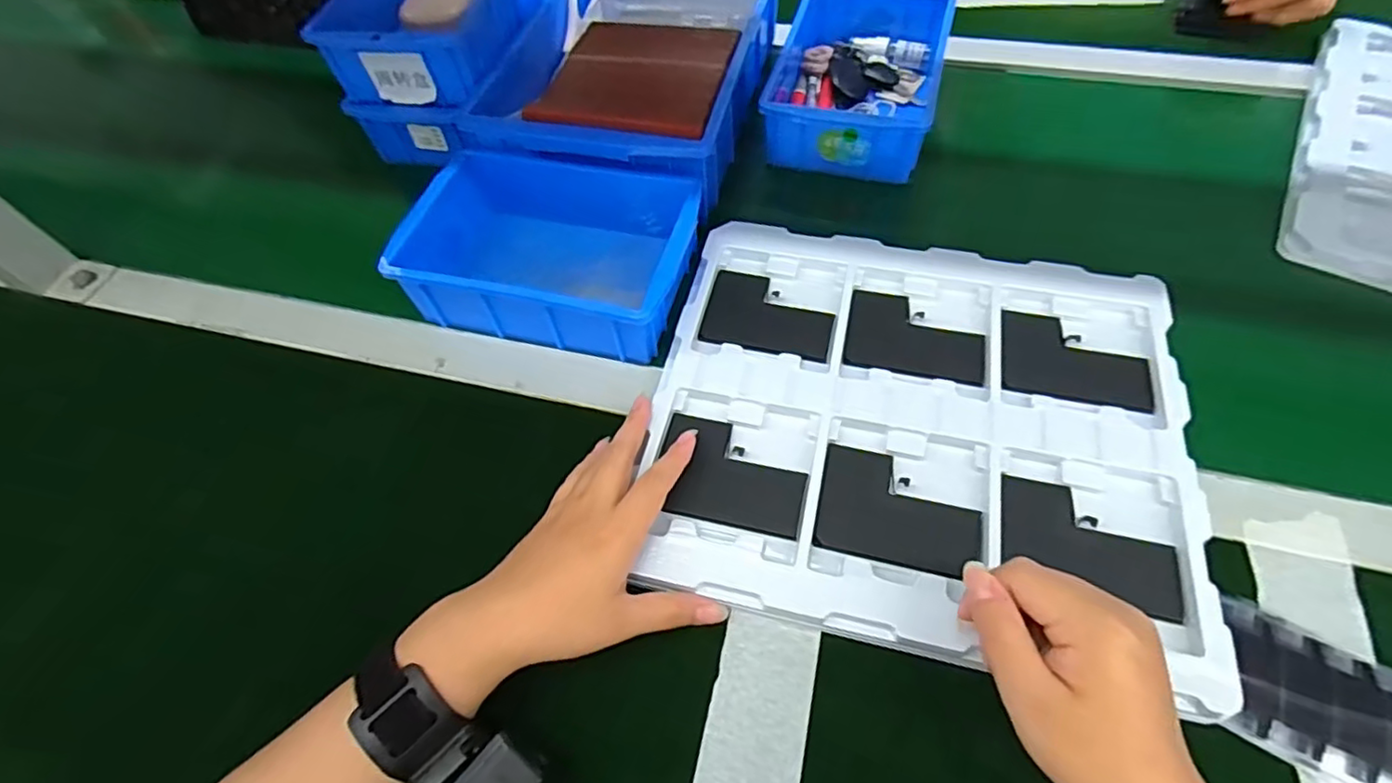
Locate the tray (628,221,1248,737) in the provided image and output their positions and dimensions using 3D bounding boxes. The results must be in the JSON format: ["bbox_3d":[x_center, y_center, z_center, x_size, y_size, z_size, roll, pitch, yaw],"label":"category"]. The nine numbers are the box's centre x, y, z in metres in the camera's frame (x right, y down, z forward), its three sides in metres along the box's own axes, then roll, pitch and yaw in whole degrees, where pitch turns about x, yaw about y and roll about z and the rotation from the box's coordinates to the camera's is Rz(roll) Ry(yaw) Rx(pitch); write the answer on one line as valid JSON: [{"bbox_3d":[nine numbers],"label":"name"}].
[{"bbox_3d":[0.137,0.014,0.403,0.315,0.017,0.281,10,60,10],"label":"tray"}]

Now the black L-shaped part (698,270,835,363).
[{"bbox_3d":[0.053,-0.054,0.455,0.089,0.009,0.068,12,60,11],"label":"black L-shaped part"}]

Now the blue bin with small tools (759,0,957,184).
[{"bbox_3d":[0.143,-0.281,0.565,0.131,0.056,0.213,14,61,13],"label":"blue bin with small tools"}]

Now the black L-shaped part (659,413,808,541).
[{"bbox_3d":[0.022,0.050,0.391,0.089,0.007,0.067,9,60,10],"label":"black L-shaped part"}]

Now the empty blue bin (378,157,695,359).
[{"bbox_3d":[-0.103,-0.101,0.481,0.203,0.077,0.141,10,60,10],"label":"empty blue bin"}]

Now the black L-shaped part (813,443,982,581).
[{"bbox_3d":[0.118,0.069,0.370,0.090,0.008,0.068,12,60,11],"label":"black L-shaped part"}]

